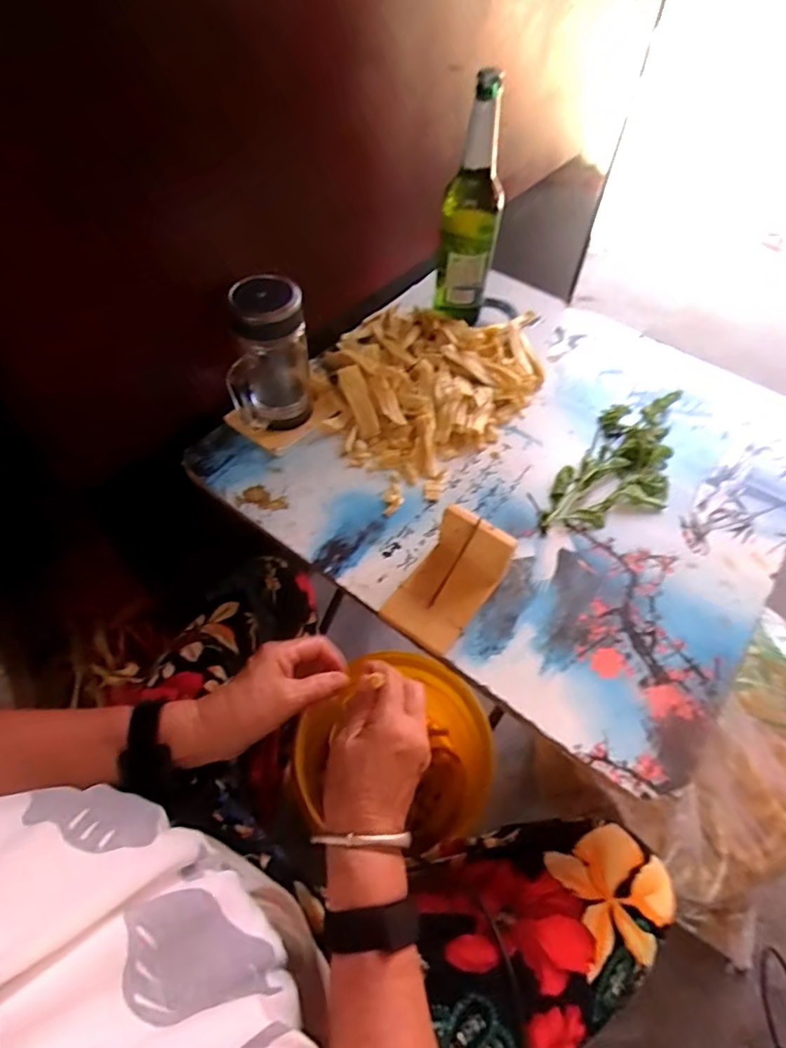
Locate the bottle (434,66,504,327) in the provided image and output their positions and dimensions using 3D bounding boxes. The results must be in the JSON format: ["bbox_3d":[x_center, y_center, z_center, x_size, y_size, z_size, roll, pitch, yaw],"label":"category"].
[{"bbox_3d":[0.103,-0.403,0.699,0.074,0.281,0.062,5,55,2],"label":"bottle"}]

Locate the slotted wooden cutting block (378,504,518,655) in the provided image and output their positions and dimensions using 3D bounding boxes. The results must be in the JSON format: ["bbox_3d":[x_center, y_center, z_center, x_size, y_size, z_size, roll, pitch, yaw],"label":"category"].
[{"bbox_3d":[0.051,0.053,0.506,0.073,0.067,0.111,33,59,19],"label":"slotted wooden cutting block"}]

